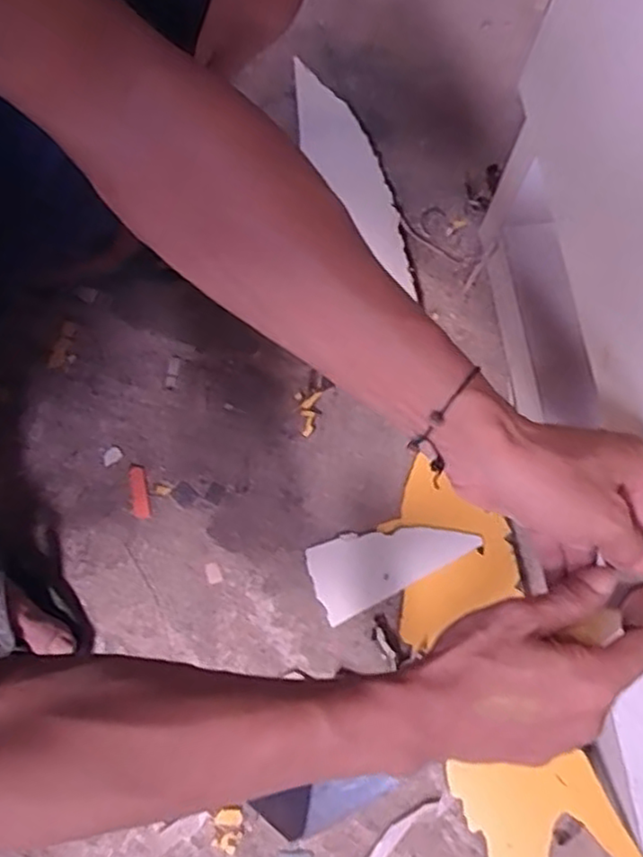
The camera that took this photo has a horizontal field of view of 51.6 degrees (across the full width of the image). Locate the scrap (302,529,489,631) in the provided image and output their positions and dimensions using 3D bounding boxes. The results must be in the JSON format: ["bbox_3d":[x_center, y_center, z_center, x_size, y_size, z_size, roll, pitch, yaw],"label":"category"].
[{"bbox_3d":[0.066,0.122,0.645,0.156,0.005,0.072,-25,71,-6],"label":"scrap"}]

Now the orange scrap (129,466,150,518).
[{"bbox_3d":[-0.180,0.062,0.656,0.017,0.004,0.053,-10,74,-2],"label":"orange scrap"}]

